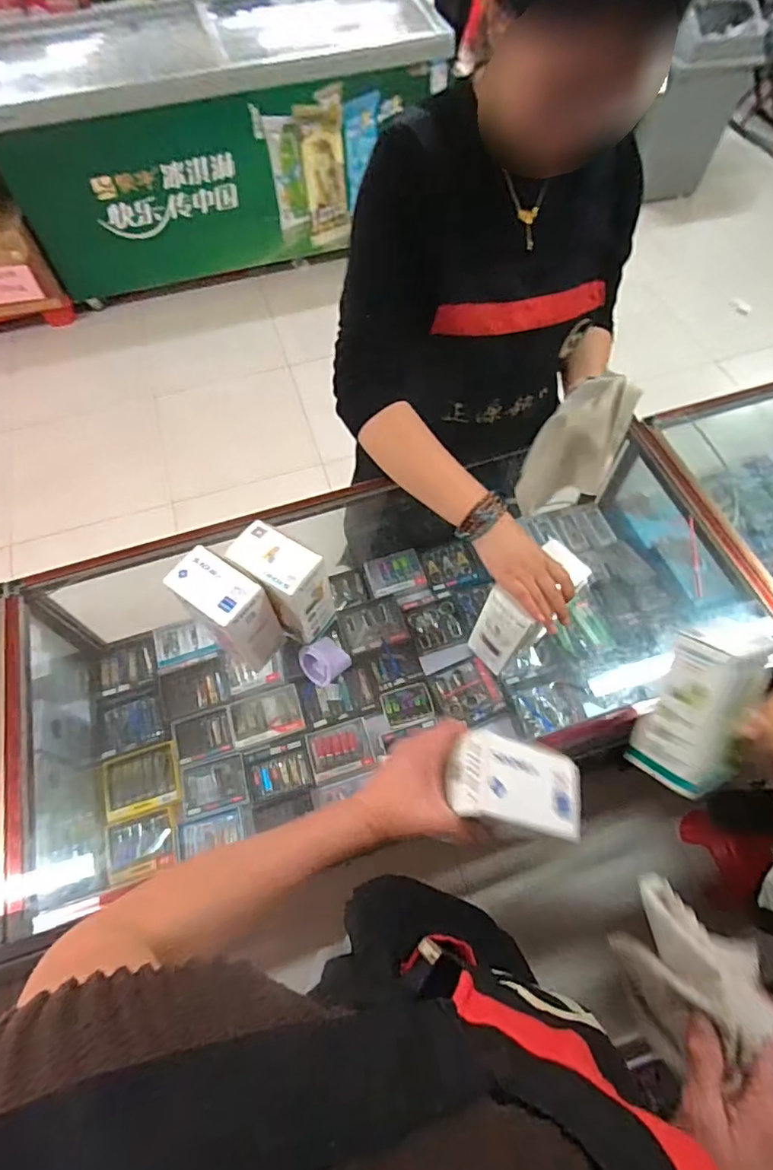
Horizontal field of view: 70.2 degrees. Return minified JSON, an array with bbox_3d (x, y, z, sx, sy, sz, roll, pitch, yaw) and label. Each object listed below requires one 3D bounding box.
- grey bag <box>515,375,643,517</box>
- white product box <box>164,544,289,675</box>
[{"bbox_3d":[0.287,-0.207,0.824,0.114,0.141,0.193,28,66,16],"label":"grey bag"},{"bbox_3d":[-0.222,0.034,0.782,0.127,0.140,0.072,32,67,17],"label":"white product box"}]

